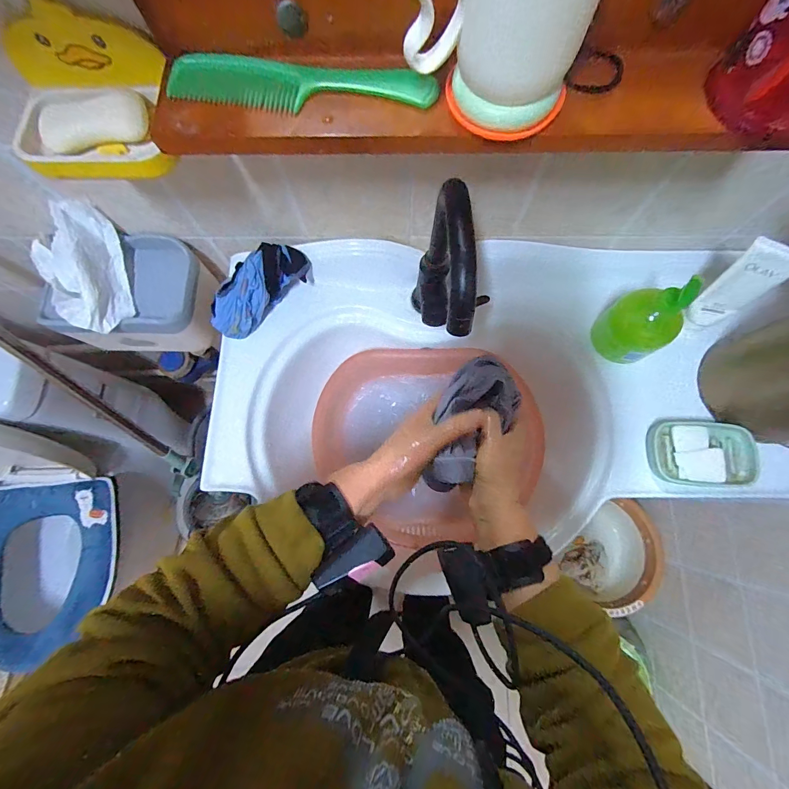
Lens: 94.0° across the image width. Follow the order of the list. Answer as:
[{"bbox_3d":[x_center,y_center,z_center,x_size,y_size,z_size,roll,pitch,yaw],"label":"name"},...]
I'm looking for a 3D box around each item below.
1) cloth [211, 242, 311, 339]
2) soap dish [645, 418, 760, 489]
[{"bbox_3d":[-0.202,-0.155,0.551,0.068,0.069,0.165,41,81,9],"label":"cloth"},{"bbox_3d":[0.413,0.078,0.496,0.122,0.029,0.087,7,77,2],"label":"soap dish"}]

